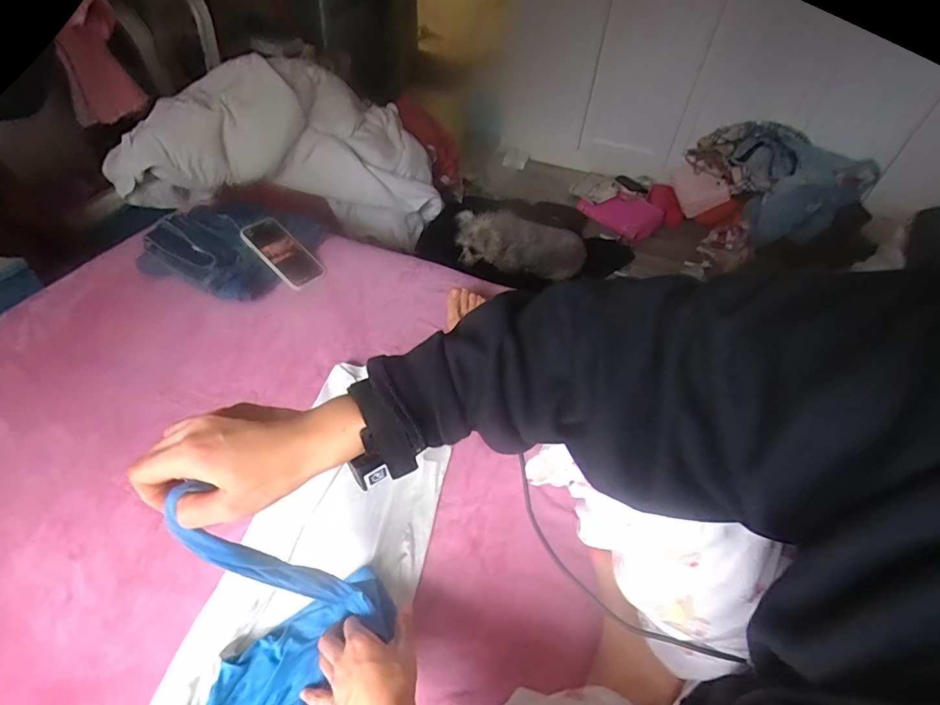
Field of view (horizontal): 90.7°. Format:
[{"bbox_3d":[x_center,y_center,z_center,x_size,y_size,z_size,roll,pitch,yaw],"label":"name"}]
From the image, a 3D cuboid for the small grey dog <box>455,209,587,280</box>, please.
[{"bbox_3d":[0.182,-0.373,1.582,0.468,0.150,0.163,5,47,-20],"label":"small grey dog"}]

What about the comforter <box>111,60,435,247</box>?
[{"bbox_3d":[-0.504,-0.584,1.373,0.810,0.401,0.466,-8,48,-12],"label":"comforter"}]

